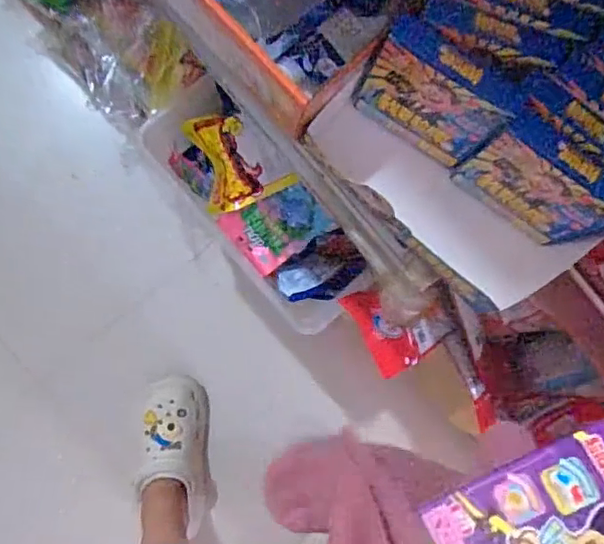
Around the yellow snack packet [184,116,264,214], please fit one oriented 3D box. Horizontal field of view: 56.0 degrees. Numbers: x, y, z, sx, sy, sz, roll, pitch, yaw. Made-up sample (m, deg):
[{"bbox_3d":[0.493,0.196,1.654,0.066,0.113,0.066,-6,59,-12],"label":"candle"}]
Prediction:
[{"bbox_3d":[-0.087,-0.122,0.635,0.065,0.020,0.105,-22,107,-6],"label":"yellow snack packet"}]

